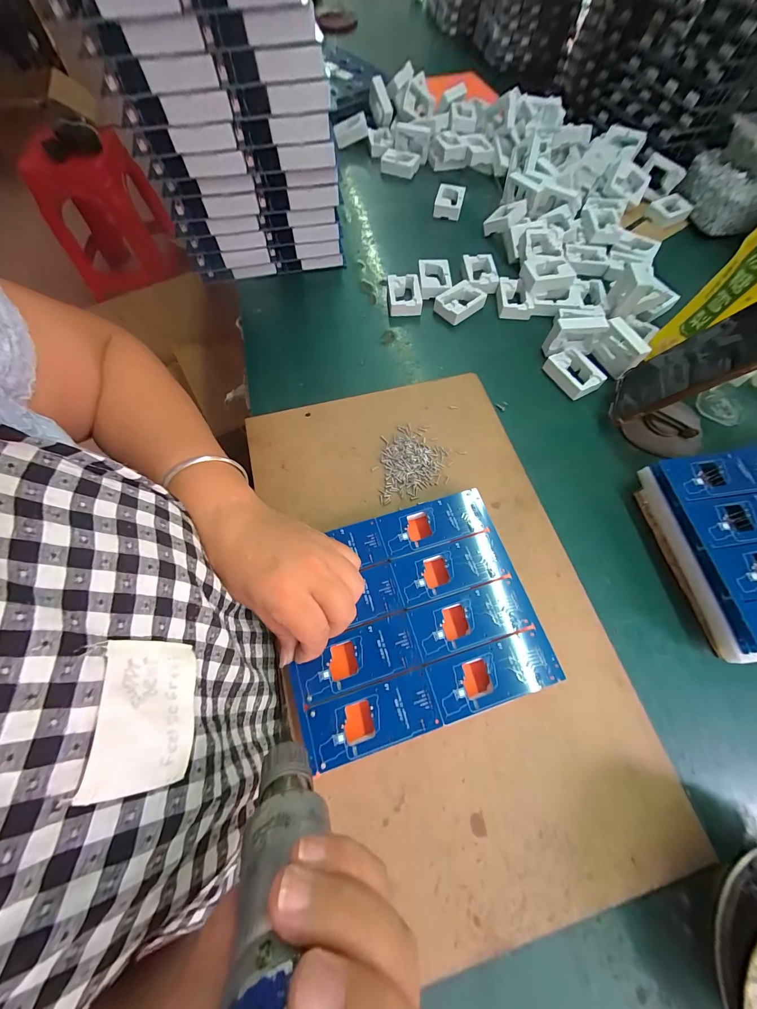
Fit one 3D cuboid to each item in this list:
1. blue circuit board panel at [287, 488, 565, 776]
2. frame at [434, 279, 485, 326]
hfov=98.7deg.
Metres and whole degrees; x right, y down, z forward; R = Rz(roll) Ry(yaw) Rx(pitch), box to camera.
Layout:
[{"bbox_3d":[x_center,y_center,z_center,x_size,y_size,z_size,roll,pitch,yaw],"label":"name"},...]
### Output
[{"bbox_3d":[0.022,0.083,0.255,0.185,0.004,0.159,-16,69,-6],"label":"blue circuit board panel"},{"bbox_3d":[0.102,-0.257,0.410,0.057,0.013,0.044,-38,72,-14],"label":"frame"}]

